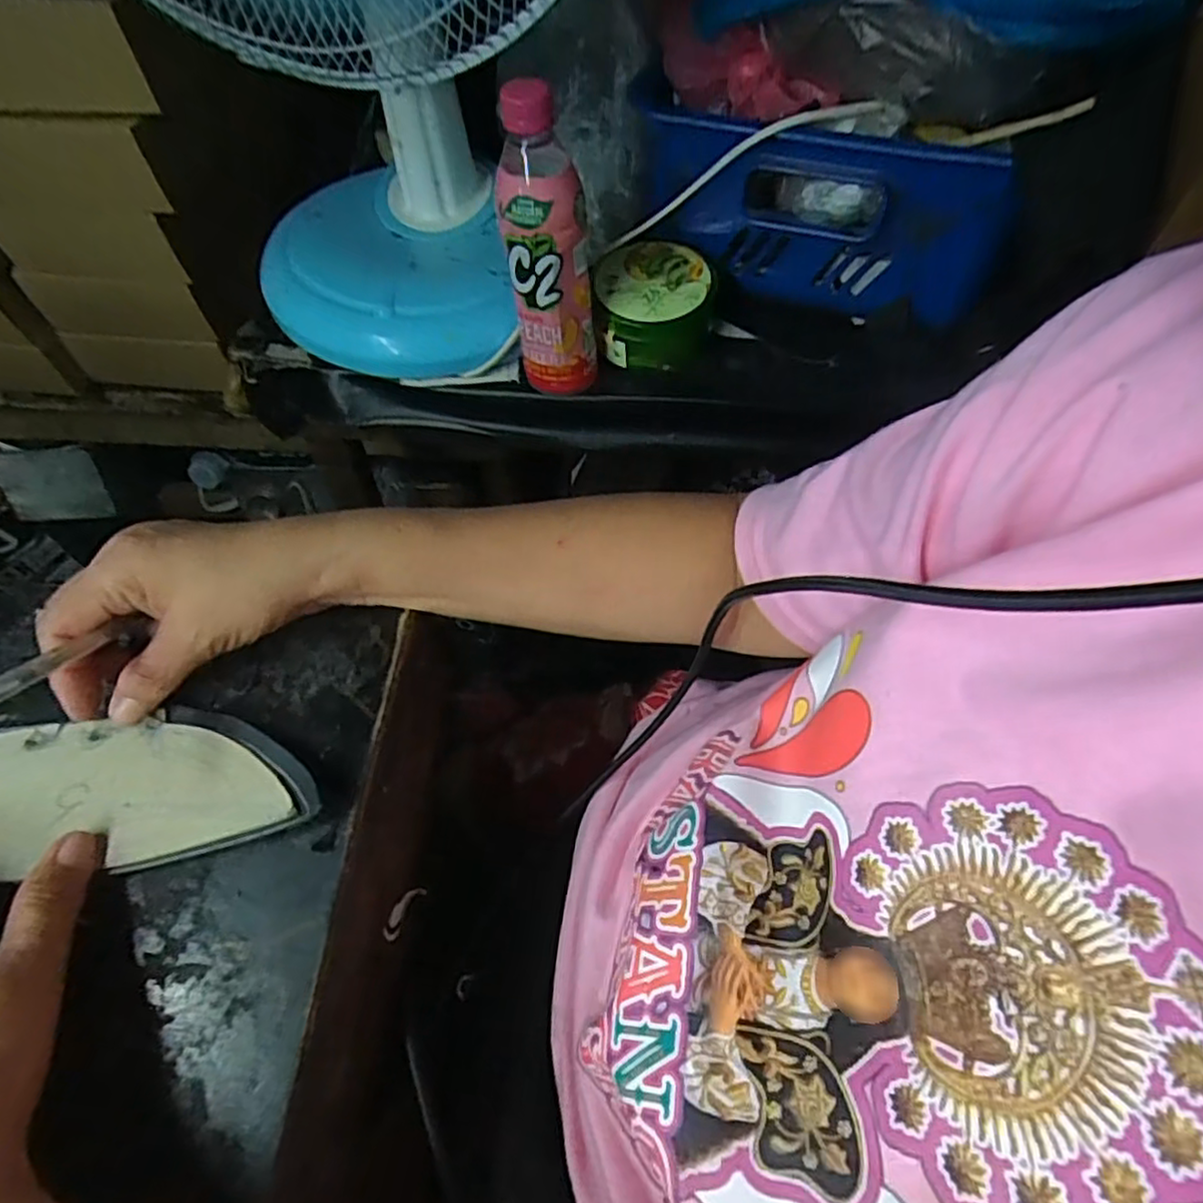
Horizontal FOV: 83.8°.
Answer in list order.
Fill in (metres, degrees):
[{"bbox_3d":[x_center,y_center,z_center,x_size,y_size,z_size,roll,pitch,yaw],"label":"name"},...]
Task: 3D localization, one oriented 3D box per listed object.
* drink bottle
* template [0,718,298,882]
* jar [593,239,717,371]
[{"bbox_3d":[-0.038,-0.250,0.483,0.062,0.201,0.050,1,57,2],"label":"drink bottle"},{"bbox_3d":[-0.238,0.081,0.282,0.215,0.008,0.061,-1,57,2],"label":"template"},{"bbox_3d":[0.044,-0.250,0.565,0.093,0.059,0.089,3,57,3],"label":"jar"}]

